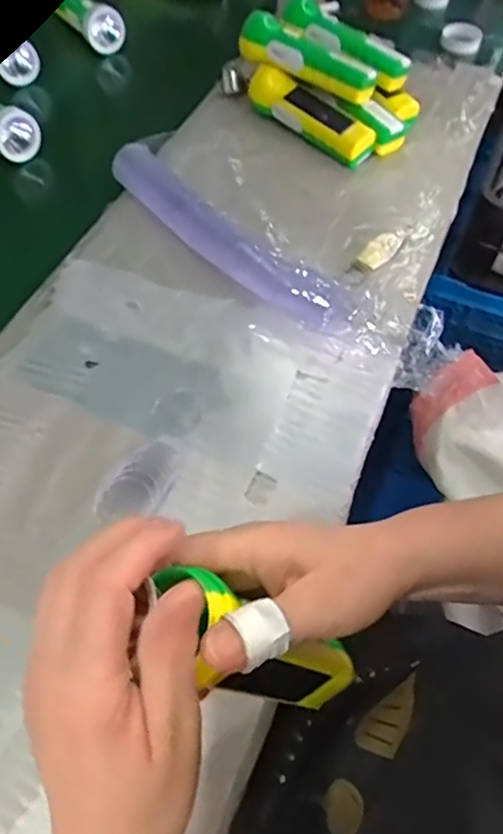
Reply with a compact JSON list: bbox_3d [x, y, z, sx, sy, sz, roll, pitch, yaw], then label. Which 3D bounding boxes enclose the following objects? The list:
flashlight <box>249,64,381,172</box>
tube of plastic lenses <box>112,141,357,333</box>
[{"bbox_3d":[0.066,-0.348,0.658,0.173,0.050,0.049,40,66,22],"label":"flashlight"},{"bbox_3d":[-0.030,-0.172,0.552,0.045,0.040,0.307,-38,65,-21],"label":"tube of plastic lenses"}]

